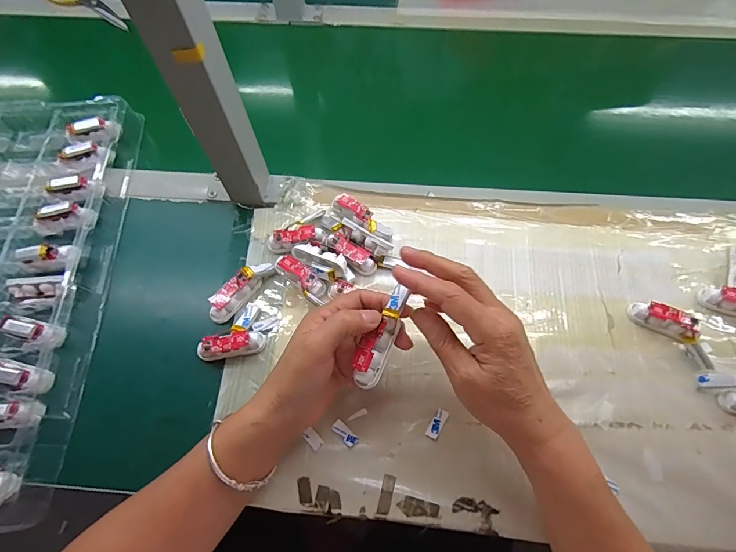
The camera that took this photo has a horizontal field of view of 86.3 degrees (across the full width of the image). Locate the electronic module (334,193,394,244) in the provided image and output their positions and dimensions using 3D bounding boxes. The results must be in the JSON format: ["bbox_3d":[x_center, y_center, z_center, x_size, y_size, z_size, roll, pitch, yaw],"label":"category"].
[{"bbox_3d":[-0.006,-0.066,0.427,0.024,0.019,0.081,-42,70,-18],"label":"electronic module"}]

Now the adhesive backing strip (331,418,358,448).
[{"bbox_3d":[-0.020,0.138,0.343,0.024,0.004,0.011,38,70,18],"label":"adhesive backing strip"}]

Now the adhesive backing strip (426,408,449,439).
[{"bbox_3d":[0.061,0.131,0.347,0.011,0.004,0.025,28,69,19],"label":"adhesive backing strip"}]

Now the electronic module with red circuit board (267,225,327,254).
[{"bbox_3d":[-0.076,-0.041,0.419,0.062,0.018,0.018,-12,64,-5],"label":"electronic module with red circuit board"}]

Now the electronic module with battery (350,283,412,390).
[{"bbox_3d":[0.011,0.048,0.312,0.022,0.021,0.083,23,84,13],"label":"electronic module with battery"}]

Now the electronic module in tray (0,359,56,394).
[{"bbox_3d":[-0.321,0.090,0.357,0.064,0.024,0.022,12,64,7],"label":"electronic module in tray"}]

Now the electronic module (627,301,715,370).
[{"bbox_3d":[0.293,0.049,0.371,0.079,0.022,0.030,39,68,20],"label":"electronic module"}]

